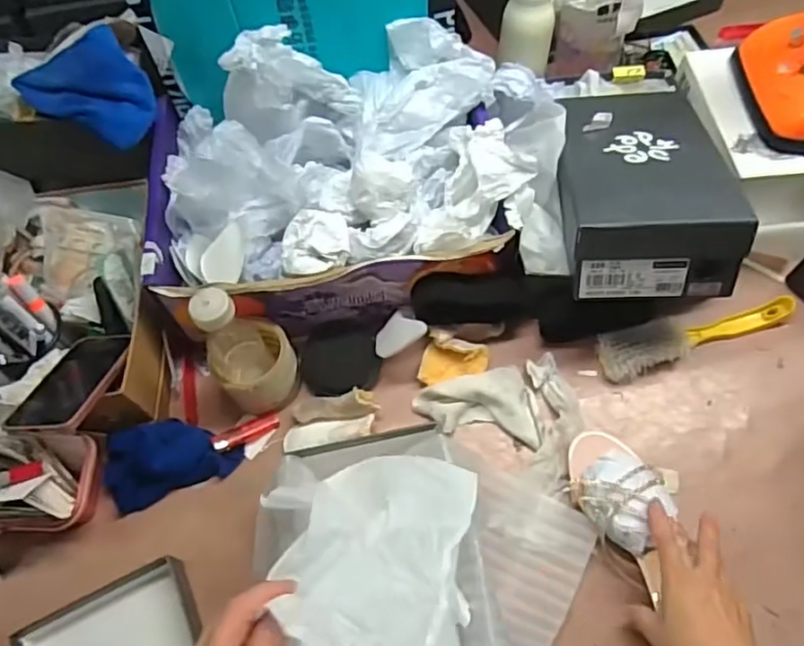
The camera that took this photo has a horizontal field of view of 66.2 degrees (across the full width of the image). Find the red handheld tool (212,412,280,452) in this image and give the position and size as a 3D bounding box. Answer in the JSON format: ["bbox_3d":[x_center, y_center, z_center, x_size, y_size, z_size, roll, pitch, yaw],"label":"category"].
[{"bbox_3d":[-0.176,0.123,0.695,0.076,0.014,0.020,-21,59,-32],"label":"red handheld tool"}]

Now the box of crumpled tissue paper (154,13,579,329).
[{"bbox_3d":[-0.053,-0.171,0.710,0.468,0.196,0.294,-6,61,1],"label":"box of crumpled tissue paper"}]

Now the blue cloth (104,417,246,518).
[{"bbox_3d":[-0.256,0.147,0.671,0.146,0.058,0.070,-23,62,-8],"label":"blue cloth"}]

